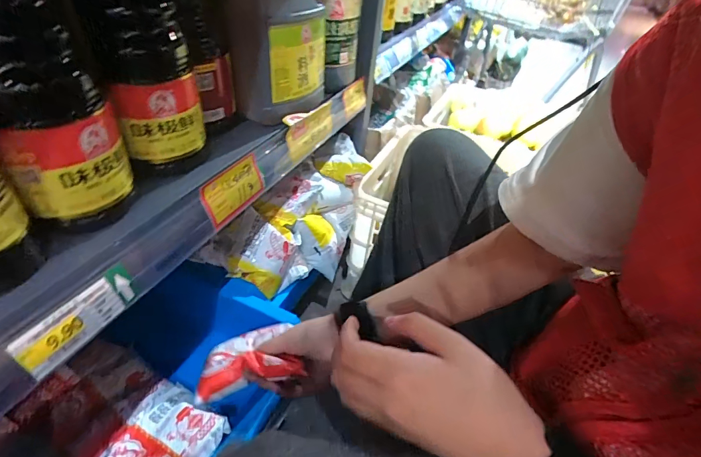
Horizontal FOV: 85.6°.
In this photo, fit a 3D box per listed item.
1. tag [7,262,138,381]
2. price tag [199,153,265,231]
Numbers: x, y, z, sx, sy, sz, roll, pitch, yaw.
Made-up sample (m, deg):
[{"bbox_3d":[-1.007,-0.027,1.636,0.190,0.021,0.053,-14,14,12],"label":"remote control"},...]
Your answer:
[{"bbox_3d":[-0.214,0.072,0.304,0.004,0.035,0.092,0,34,30],"label":"tag"},{"bbox_3d":[-0.134,-0.044,0.440,0.007,0.052,0.097,2,33,29],"label":"price tag"}]

